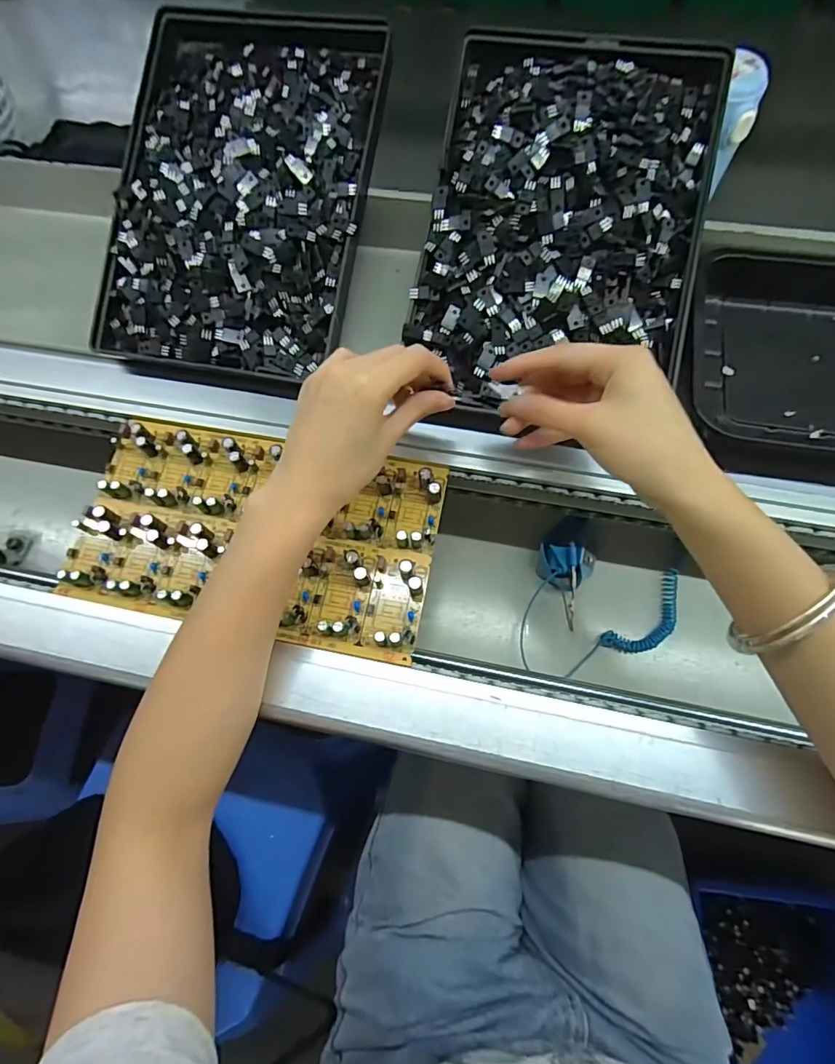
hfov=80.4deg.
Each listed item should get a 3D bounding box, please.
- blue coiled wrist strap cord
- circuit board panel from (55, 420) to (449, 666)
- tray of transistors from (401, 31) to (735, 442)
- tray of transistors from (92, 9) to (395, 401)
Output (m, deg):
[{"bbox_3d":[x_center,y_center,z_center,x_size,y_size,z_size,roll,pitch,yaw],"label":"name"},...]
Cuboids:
[{"bbox_3d":[0.157,0.071,0.423,0.128,0.026,0.109,11,69,7],"label":"blue coiled wrist strap cord"},{"bbox_3d":[-0.120,-0.003,0.361,0.262,0.025,0.146,9,69,7],"label":"circuit board panel"},{"bbox_3d":[0.104,-0.217,0.351,0.190,0.033,0.291,11,88,3],"label":"tray of transistors"},{"bbox_3d":[-0.138,-0.266,0.384,0.194,0.030,0.298,11,87,5],"label":"tray of transistors"}]

